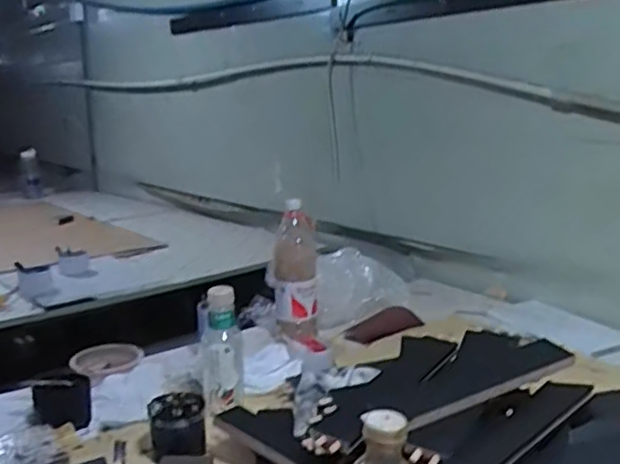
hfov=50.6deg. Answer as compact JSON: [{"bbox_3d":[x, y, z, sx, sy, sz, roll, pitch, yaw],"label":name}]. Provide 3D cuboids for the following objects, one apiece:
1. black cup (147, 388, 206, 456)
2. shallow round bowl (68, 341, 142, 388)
[{"bbox_3d":[-0.183,0.271,0.910,0.073,0.072,0.078,-1,10,0],"label":"black cup"},{"bbox_3d":[-0.368,0.227,1.173,0.106,0.024,0.116,-1,10,0],"label":"shallow round bowl"}]

